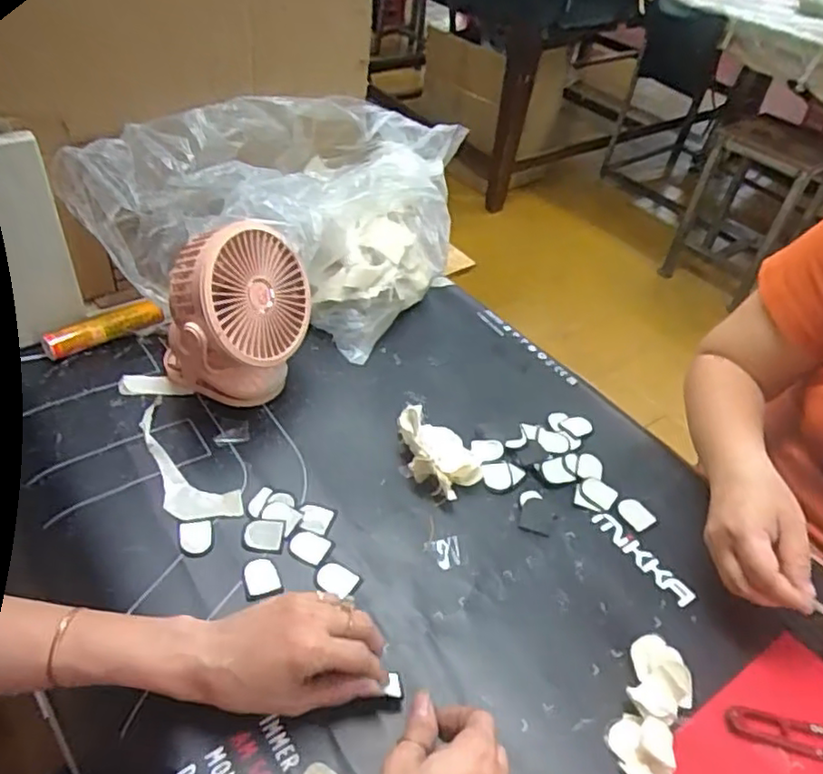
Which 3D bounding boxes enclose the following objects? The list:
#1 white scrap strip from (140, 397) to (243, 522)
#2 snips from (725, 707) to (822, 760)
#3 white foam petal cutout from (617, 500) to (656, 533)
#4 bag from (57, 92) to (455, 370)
[{"bbox_3d":[-0.211,0.068,0.593,0.053,0.008,0.158,-28,53,-31],"label":"white scrap strip"},{"bbox_3d":[0.272,0.245,0.467,0.099,0.007,0.023,13,43,7],"label":"snips"},{"bbox_3d":[0.202,0.114,0.599,0.024,0.004,0.031,-27,52,-30],"label":"white foam petal cutout"},{"bbox_3d":[-0.116,-0.176,0.719,0.406,0.195,0.210,-23,50,-27],"label":"bag"}]

